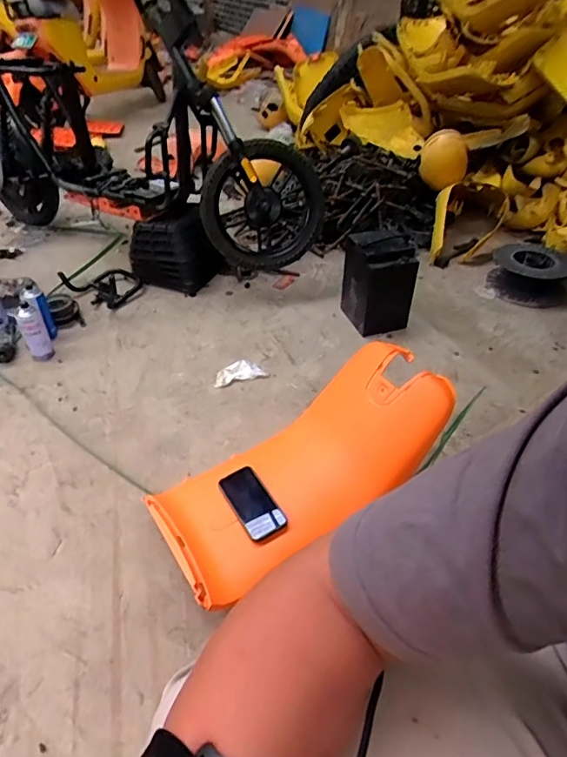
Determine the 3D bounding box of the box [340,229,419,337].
[{"bbox_3d":[0.291,-0.290,1.525,0.165,0.295,0.187,-11,43,-14],"label":"box"}]

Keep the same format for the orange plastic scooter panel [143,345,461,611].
[{"bbox_3d":[0.053,0.173,1.047,0.649,0.121,0.284,-34,51,-11],"label":"orange plastic scooter panel"}]

